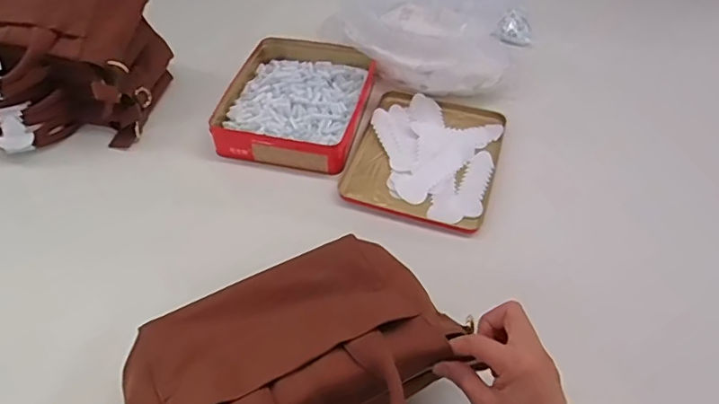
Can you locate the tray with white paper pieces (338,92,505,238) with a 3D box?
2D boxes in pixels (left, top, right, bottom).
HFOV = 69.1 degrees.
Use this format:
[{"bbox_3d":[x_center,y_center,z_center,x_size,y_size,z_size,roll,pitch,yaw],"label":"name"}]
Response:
[{"bbox_3d":[0.098,-0.071,0.764,0.198,0.016,0.255,16,51,11],"label":"tray with white paper pieces"}]

